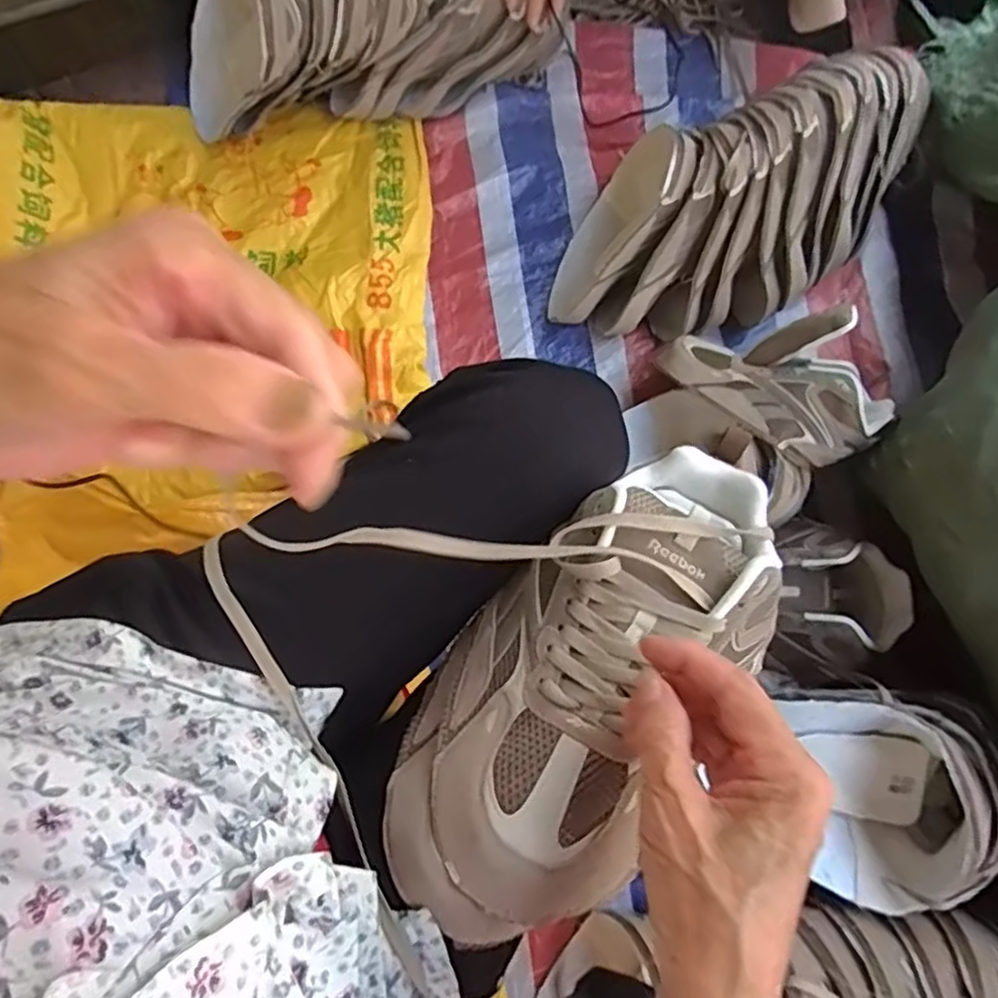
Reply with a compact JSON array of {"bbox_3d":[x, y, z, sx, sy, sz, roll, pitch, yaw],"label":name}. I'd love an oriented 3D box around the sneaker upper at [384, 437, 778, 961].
[{"bbox_3d":[0.043,0.095,0.358,0.122,0.079,0.265,37,81,7],"label":"sneaker upper"}]

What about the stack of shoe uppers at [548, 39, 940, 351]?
[{"bbox_3d":[0.282,-0.345,0.802,0.453,0.156,0.237,-21,80,-4],"label":"stack of shoe uppers"}]

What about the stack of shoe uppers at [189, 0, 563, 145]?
[{"bbox_3d":[-0.173,-0.575,0.837,0.456,0.208,0.152,-17,79,-3],"label":"stack of shoe uppers"}]

